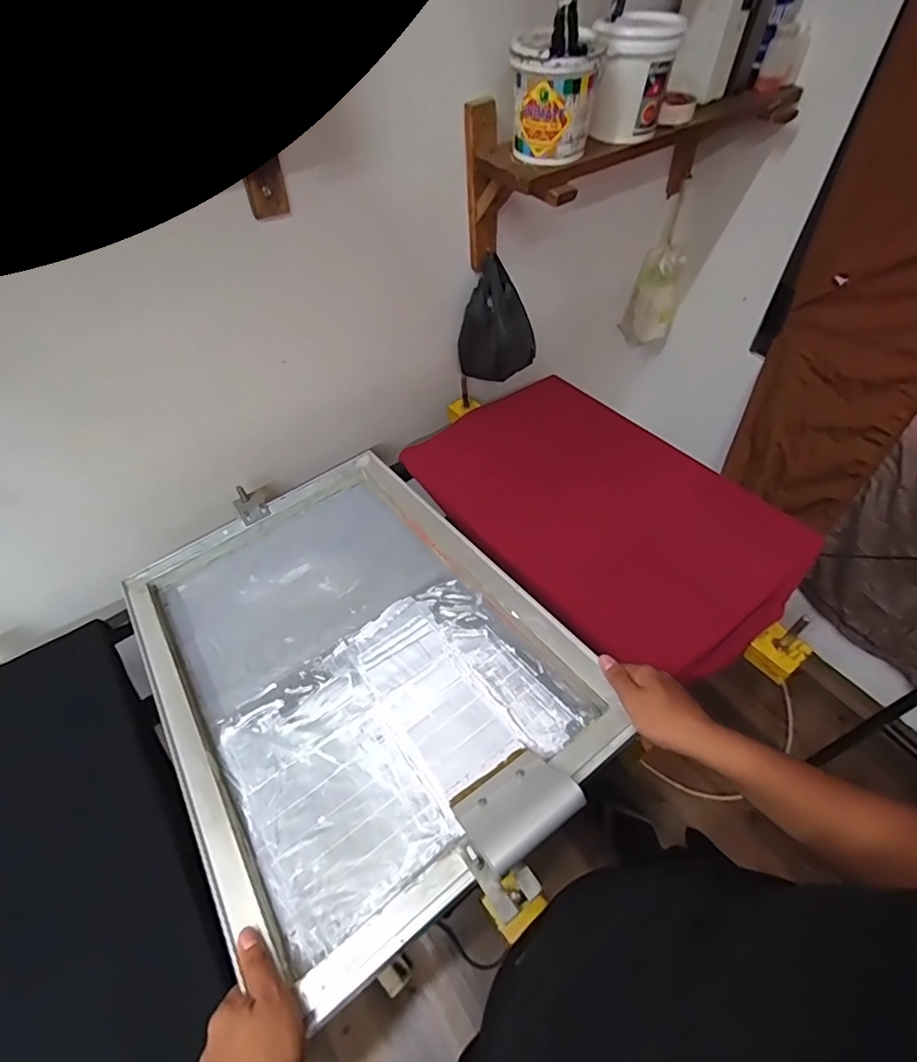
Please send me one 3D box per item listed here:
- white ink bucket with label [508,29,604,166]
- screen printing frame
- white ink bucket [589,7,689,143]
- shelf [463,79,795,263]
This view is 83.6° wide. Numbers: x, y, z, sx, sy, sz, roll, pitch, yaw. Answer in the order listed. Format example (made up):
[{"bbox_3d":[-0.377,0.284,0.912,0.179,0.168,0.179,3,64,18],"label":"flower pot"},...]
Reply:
[{"bbox_3d":[0.131,-0.595,0.707,0.114,0.123,0.101,5,53,7],"label":"white ink bucket with label"},{"bbox_3d":[-0.156,0.150,0.697,0.457,0.032,0.639,-32,49,-19],"label":"screen printing frame"},{"bbox_3d":[0.246,-0.636,0.726,0.108,0.134,0.096,9,53,10],"label":"white ink bucket"},{"bbox_3d":[0.284,-0.625,0.896,0.565,0.220,0.236,-30,56,-18],"label":"shelf"}]

